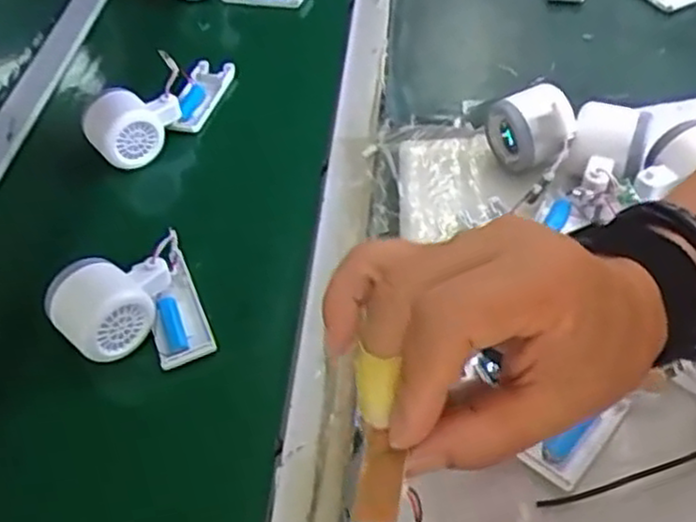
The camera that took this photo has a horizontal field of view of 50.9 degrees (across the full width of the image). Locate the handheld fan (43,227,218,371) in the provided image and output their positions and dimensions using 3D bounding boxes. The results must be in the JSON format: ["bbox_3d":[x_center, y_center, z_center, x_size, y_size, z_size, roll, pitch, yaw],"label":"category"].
[{"bbox_3d":[-0.156,0.031,0.521,0.097,0.061,0.093,-4,47,4],"label":"handheld fan"}]

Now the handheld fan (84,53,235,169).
[{"bbox_3d":[-0.171,-0.154,0.689,0.061,0.056,0.161,27,58,29],"label":"handheld fan"}]

